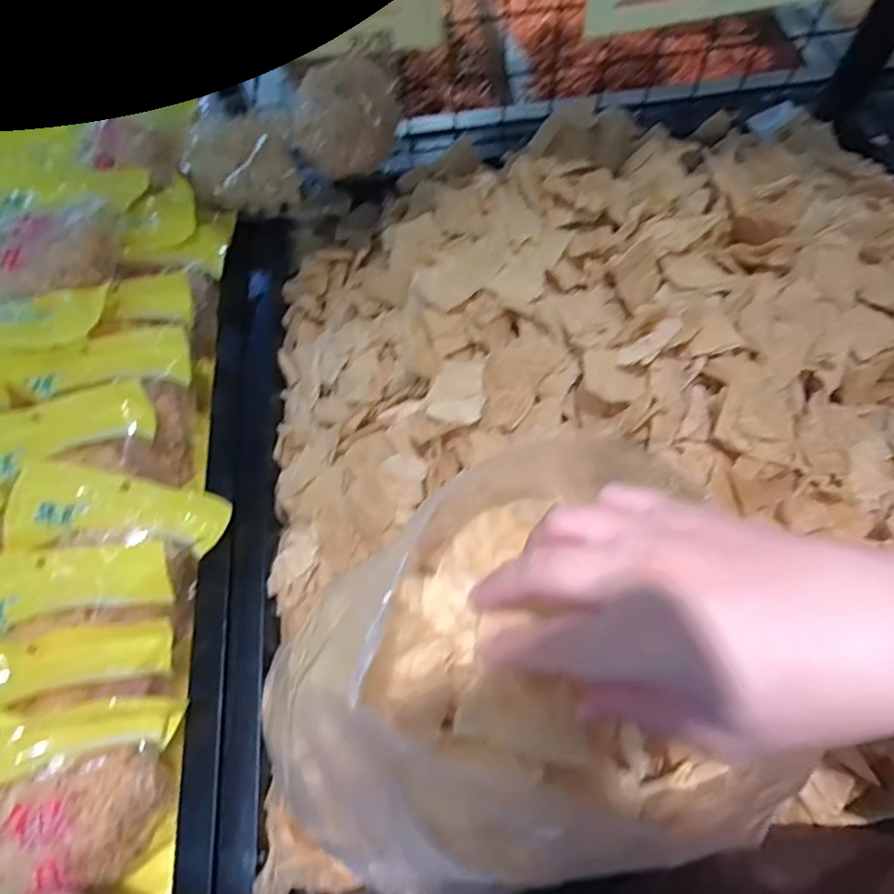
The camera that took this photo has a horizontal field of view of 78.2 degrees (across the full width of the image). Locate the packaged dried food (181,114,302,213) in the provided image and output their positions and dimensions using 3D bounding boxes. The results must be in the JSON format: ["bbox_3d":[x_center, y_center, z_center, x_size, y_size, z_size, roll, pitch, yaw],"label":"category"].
[{"bbox_3d":[-0.242,-0.335,0.651,0.122,0.098,0.044,-13,32,-13],"label":"packaged dried food"}]

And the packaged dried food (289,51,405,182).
[{"bbox_3d":[-0.117,-0.397,0.660,0.133,0.121,0.050,-17,45,-1],"label":"packaged dried food"}]

